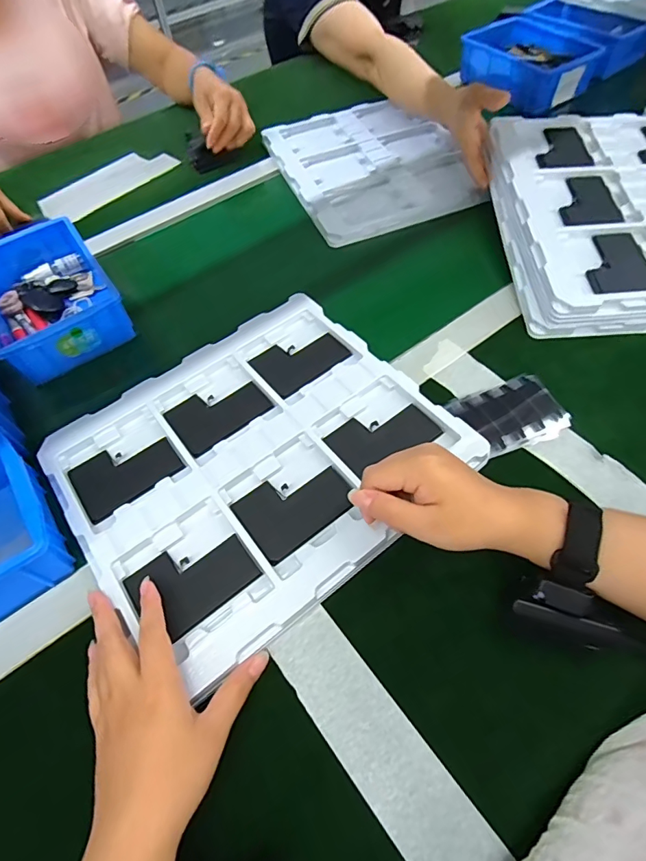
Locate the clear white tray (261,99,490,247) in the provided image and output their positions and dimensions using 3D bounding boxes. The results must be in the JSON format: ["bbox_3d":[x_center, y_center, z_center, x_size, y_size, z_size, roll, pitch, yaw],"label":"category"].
[{"bbox_3d":[0.075,-0.405,0.687,0.261,0.016,0.320,-18,58,-7],"label":"clear white tray"}]

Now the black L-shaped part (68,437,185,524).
[{"bbox_3d":[-0.181,0.037,0.422,0.089,0.009,0.068,-33,61,-16],"label":"black L-shaped part"}]

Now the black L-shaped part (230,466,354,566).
[{"bbox_3d":[-0.024,0.062,0.389,0.090,0.008,0.068,-33,61,-16],"label":"black L-shaped part"}]

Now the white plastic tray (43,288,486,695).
[{"bbox_3d":[-0.062,0.019,0.421,0.315,0.017,0.281,-35,61,-17],"label":"white plastic tray"}]

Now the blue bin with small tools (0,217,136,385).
[{"bbox_3d":[-0.325,-0.158,0.537,0.131,0.056,0.213,-31,60,-15],"label":"blue bin with small tools"}]

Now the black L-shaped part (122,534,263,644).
[{"bbox_3d":[-0.104,0.116,0.363,0.089,0.007,0.067,-36,61,-17],"label":"black L-shaped part"}]

